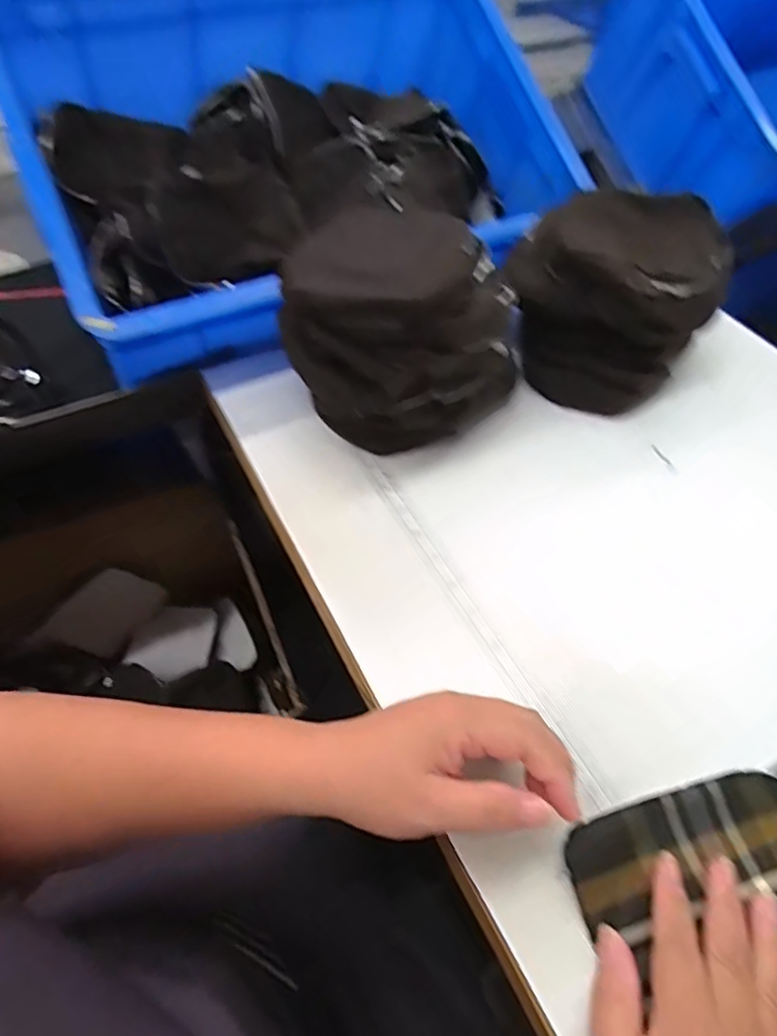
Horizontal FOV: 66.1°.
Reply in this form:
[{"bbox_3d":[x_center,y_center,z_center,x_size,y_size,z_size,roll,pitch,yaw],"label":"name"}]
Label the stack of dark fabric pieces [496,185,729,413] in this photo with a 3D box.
[{"bbox_3d":[0.211,-0.206,0.554,0.191,0.110,0.176,-17,55,-13],"label":"stack of dark fabric pieces"}]

